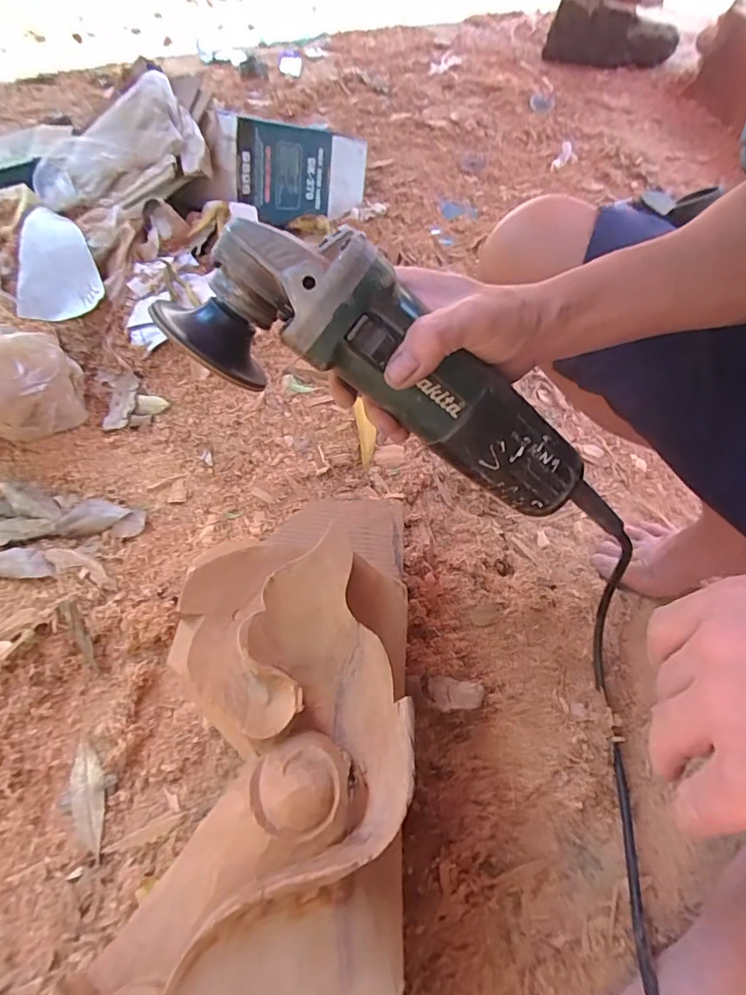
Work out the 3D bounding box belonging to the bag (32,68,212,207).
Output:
[{"bbox_3d":[-0.411,-0.551,0.829,0.277,0.108,0.126,-19,58,7],"label":"bag"}]

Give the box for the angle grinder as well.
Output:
[{"bbox_3d":[0.035,-0.064,0.319,0.298,0.086,0.083,29,55,-20],"label":"angle grinder"}]

